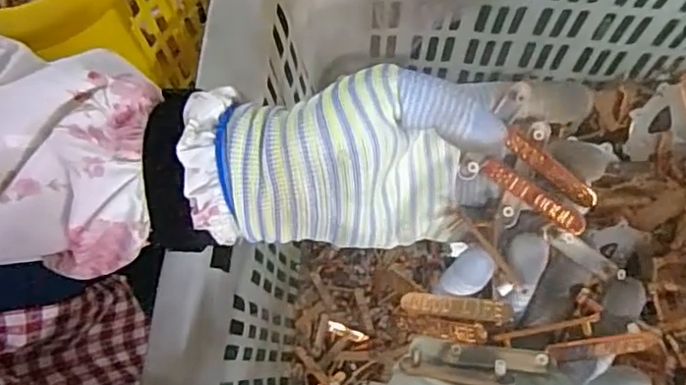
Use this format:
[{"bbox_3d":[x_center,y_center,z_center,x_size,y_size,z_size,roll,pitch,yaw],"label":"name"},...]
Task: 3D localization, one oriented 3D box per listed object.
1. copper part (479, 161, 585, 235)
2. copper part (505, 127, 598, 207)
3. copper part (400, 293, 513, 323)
[{"bbox_3d":[0.095,0.001,0.315,0.057,0.007,0.010,38,79,17],"label":"copper part"},{"bbox_3d":[0.103,-0.012,0.314,0.053,0.007,0.009,41,80,7],"label":"copper part"},{"bbox_3d":[0.057,0.059,0.321,0.055,0.005,0.011,2,75,20],"label":"copper part"}]

